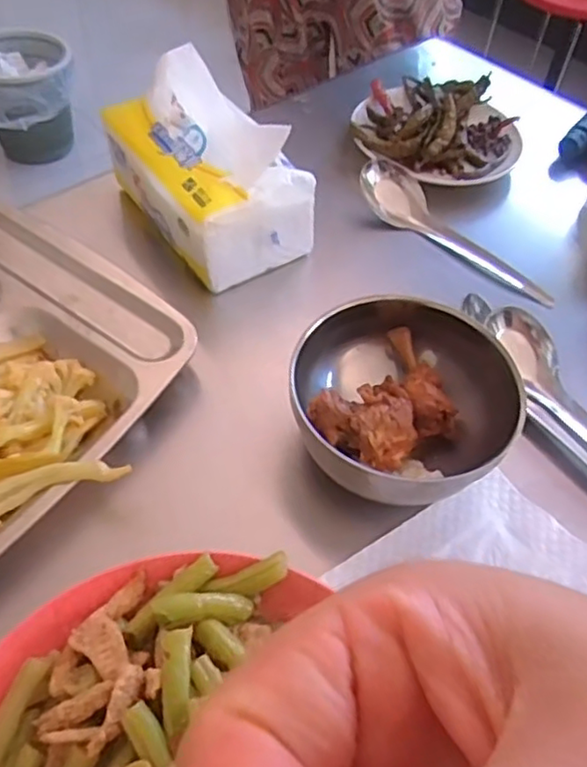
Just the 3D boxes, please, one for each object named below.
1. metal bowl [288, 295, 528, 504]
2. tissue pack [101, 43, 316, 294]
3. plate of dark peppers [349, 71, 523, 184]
[{"bbox_3d":[0.058,0.002,0.368,0.115,0.052,0.119,2,52,-3],"label":"metal bowl"},{"bbox_3d":[-0.062,-0.152,0.459,0.098,0.084,0.145,-27,59,-23],"label":"tissue pack"},{"bbox_3d":[0.126,-0.227,0.562,0.144,0.036,0.123,7,52,1],"label":"plate of dark peppers"}]

